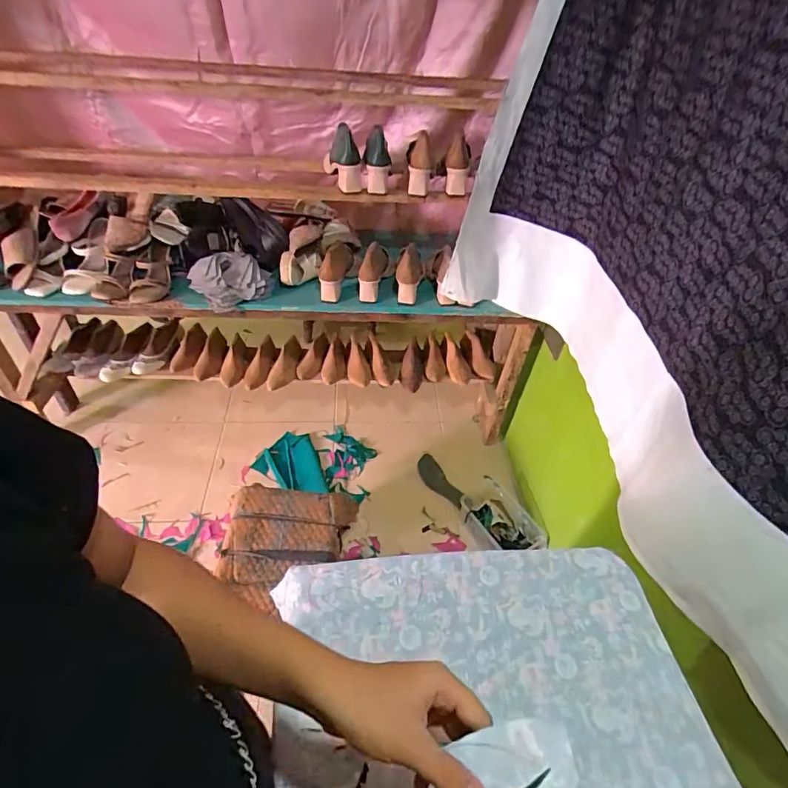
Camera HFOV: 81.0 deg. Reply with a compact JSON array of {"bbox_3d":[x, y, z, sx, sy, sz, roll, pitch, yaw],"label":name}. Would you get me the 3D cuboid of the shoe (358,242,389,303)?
[{"bbox_3d":[-0.059,-0.326,1.253,0.067,0.090,0.170,12,73,7],"label":"shoe"}]

